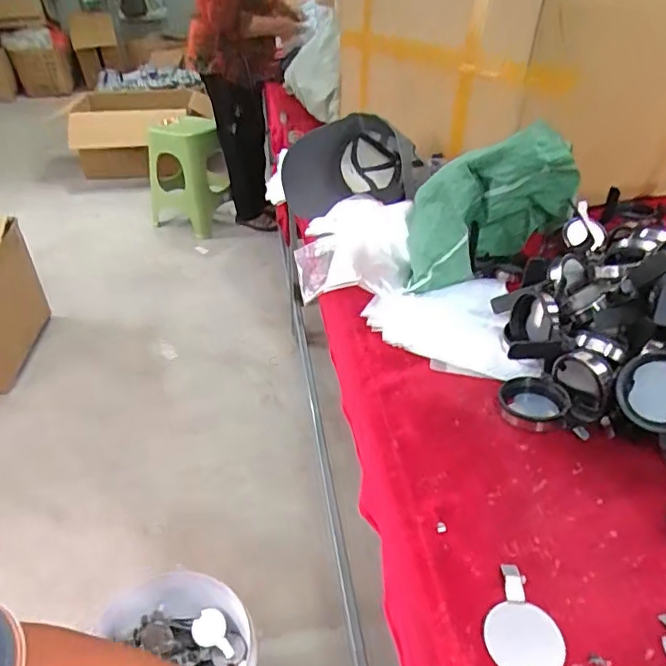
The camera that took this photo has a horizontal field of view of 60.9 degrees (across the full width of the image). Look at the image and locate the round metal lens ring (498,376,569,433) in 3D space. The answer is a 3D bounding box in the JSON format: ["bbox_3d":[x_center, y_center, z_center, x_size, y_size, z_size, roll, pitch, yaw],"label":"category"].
[{"bbox_3d":[0.212,0.071,0.600,0.067,0.021,0.065,0,34,0],"label":"round metal lens ring"}]

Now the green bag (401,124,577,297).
[{"bbox_3d":[0.221,-0.175,0.781,0.215,0.194,0.132,4,34,6],"label":"green bag"}]

